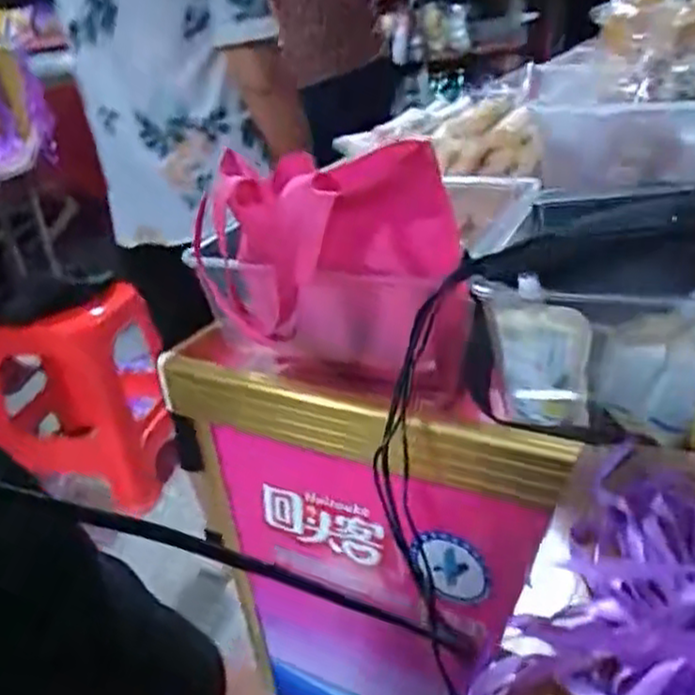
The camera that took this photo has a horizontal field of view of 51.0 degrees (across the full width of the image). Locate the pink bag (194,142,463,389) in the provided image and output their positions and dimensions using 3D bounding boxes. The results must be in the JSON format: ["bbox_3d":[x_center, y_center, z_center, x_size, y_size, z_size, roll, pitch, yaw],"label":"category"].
[{"bbox_3d":[-0.021,-0.055,0.656,0.234,0.215,0.090,6,29,24],"label":"pink bag"}]

